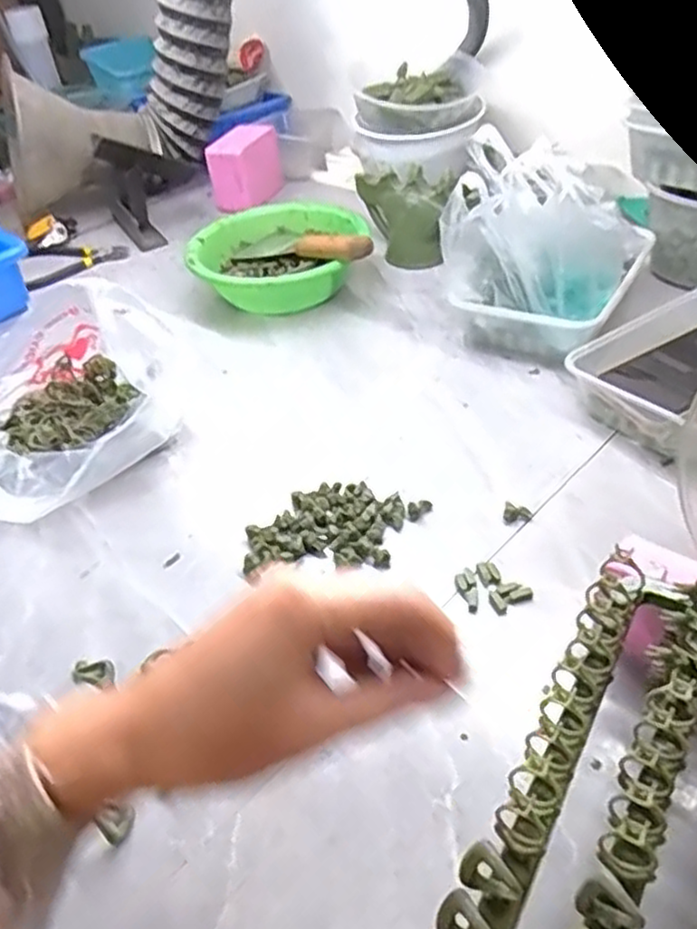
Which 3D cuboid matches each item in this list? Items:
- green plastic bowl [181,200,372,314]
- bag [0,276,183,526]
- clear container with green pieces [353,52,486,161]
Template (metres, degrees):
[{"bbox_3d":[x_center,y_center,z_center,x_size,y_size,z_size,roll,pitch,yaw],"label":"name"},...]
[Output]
[{"bbox_3d":[-0.084,-0.232,0.823,0.184,0.057,0.187,-3,41,3],"label":"green plastic bowl"},{"bbox_3d":[-0.241,-0.065,0.612,0.189,0.122,0.183,-20,43,-15],"label":"bag"},{"bbox_3d":[0.089,-0.442,0.898,0.155,0.069,0.139,0,42,8],"label":"clear container with green pieces"}]

